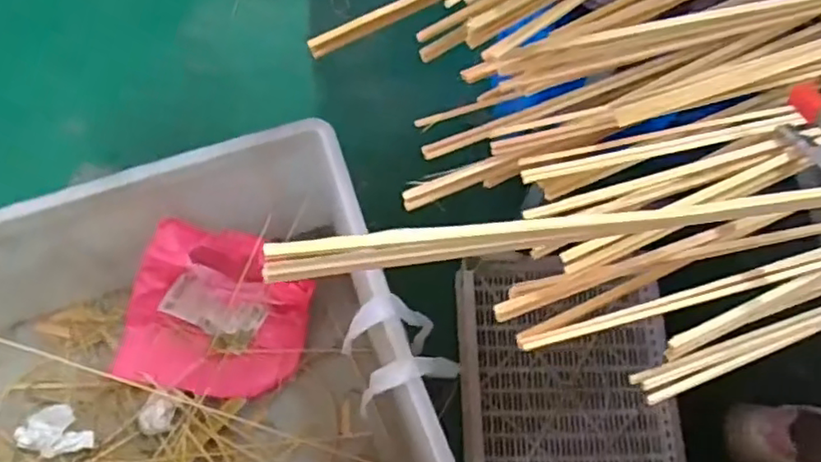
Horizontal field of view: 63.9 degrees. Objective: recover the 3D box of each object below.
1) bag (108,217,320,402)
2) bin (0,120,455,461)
[{"bbox_3d":[-0.254,0.105,0.834,0.224,0.187,0.186,10,69,1],"label":"bag"},{"bbox_3d":[-0.282,0.187,0.751,0.523,0.300,0.416,-18,71,-9],"label":"bin"}]

